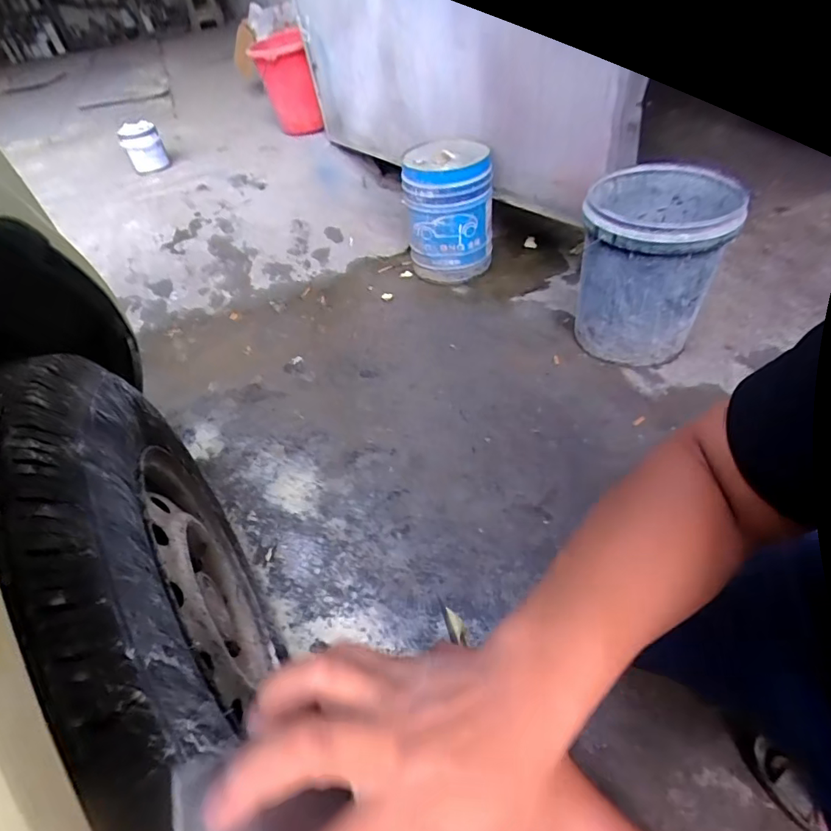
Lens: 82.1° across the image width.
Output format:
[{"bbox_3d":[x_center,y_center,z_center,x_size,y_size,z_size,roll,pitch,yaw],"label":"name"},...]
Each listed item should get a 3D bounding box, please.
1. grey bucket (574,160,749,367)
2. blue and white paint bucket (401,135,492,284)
[{"bbox_3d":[0.542,-0.341,1.145,0.292,0.377,0.328,7,47,14],"label":"grey bucket"},{"bbox_3d":[0.107,-0.624,1.464,0.253,0.345,0.257,0,46,8],"label":"blue and white paint bucket"}]

